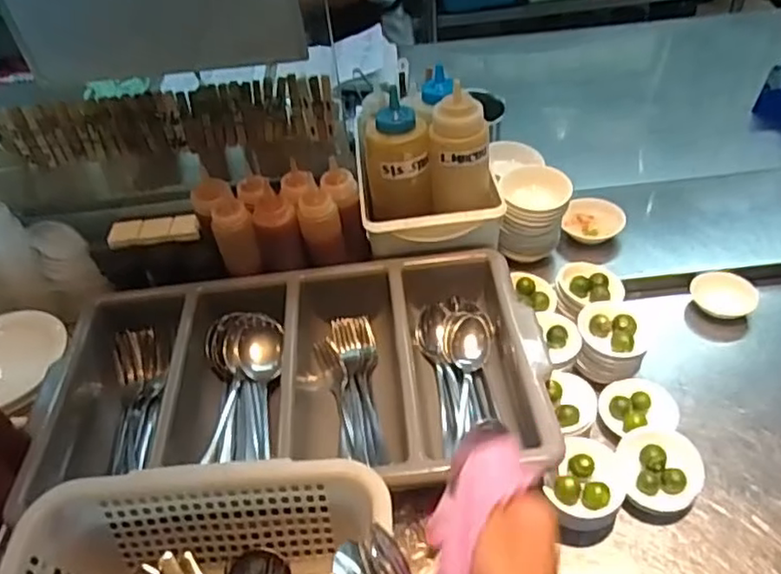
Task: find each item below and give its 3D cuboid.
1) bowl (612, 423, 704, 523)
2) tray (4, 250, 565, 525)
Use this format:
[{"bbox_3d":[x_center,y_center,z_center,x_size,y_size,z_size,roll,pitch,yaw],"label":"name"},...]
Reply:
[{"bbox_3d":[0.254,0.175,0.604,0.074,0.036,0.081,-4,44,4],"label":"bowl"},{"bbox_3d":[-0.101,0.103,0.679,0.496,0.083,0.279,-6,44,1],"label":"tray"}]

